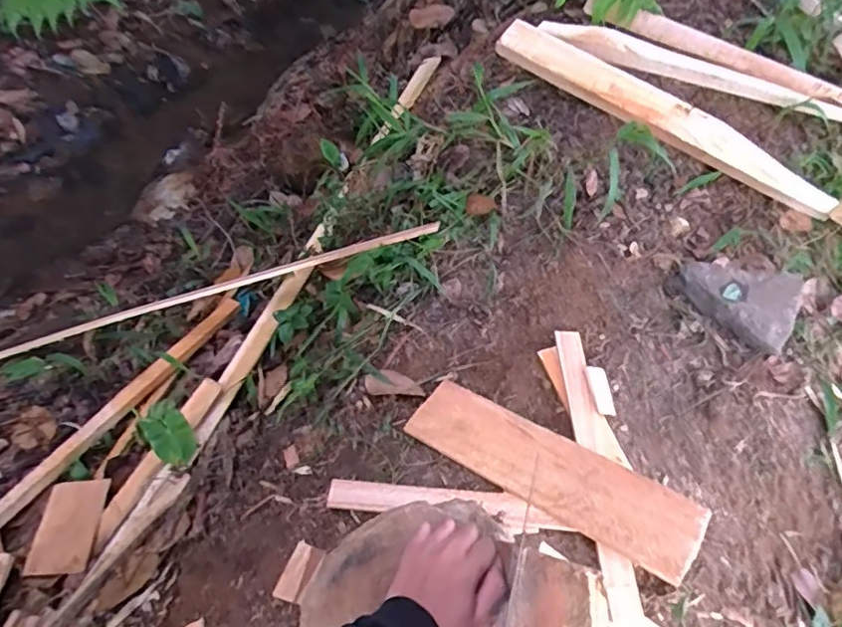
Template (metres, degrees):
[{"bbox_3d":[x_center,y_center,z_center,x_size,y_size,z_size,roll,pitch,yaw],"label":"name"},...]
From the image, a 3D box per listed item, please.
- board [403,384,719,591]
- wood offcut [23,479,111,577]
[{"bbox_3d":[0.163,0.204,0.768,0.393,0.013,0.109,22,52,32],"label":"board"},{"bbox_3d":[-0.597,0.360,0.969,0.104,0.013,0.155,-7,47,-2],"label":"wood offcut"}]

